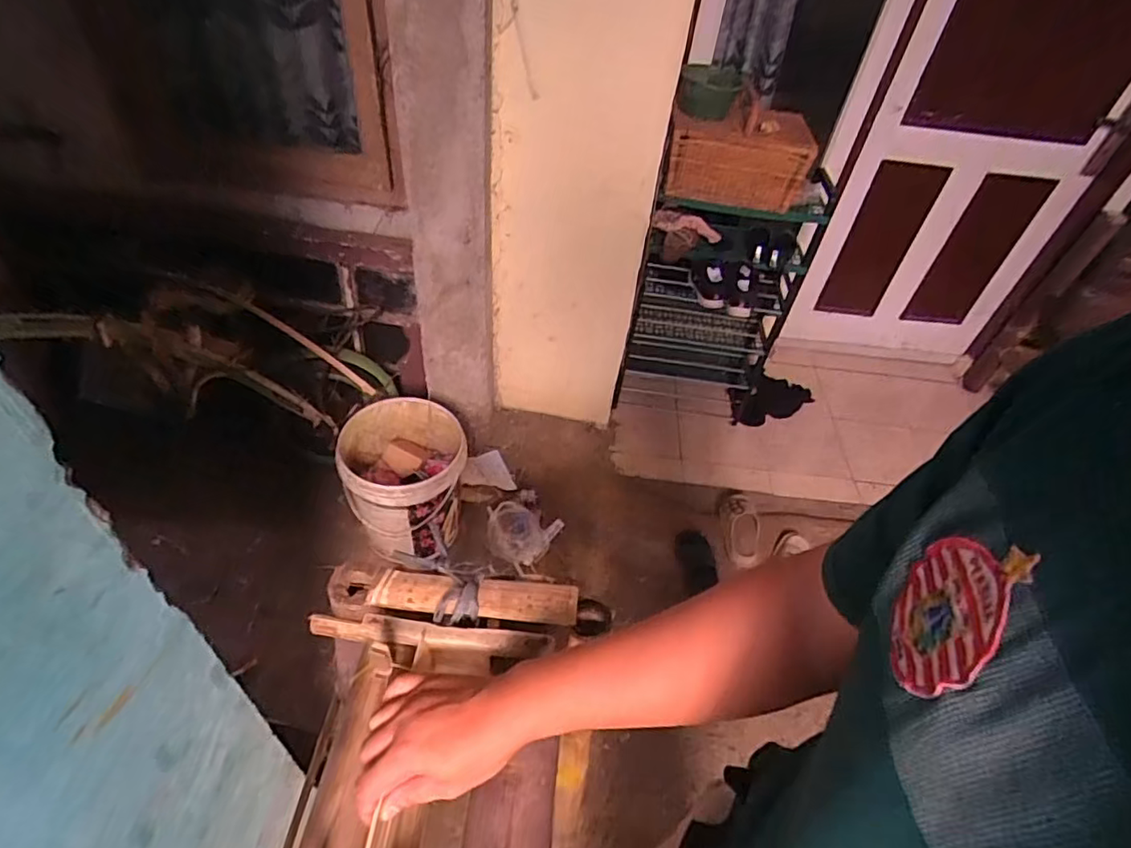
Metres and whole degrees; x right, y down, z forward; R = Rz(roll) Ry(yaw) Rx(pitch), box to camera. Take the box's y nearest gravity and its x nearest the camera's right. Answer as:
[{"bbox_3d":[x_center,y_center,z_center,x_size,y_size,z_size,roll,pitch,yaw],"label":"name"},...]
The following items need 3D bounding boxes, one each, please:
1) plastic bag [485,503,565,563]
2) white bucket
[{"bbox_3d":[-0.128,0.313,1.745,0.226,0.098,0.183,10,46,3],"label":"plastic bag"},{"bbox_3d":[-0.421,0.154,1.588,0.302,0.360,0.301,4,46,-4],"label":"white bucket"}]

